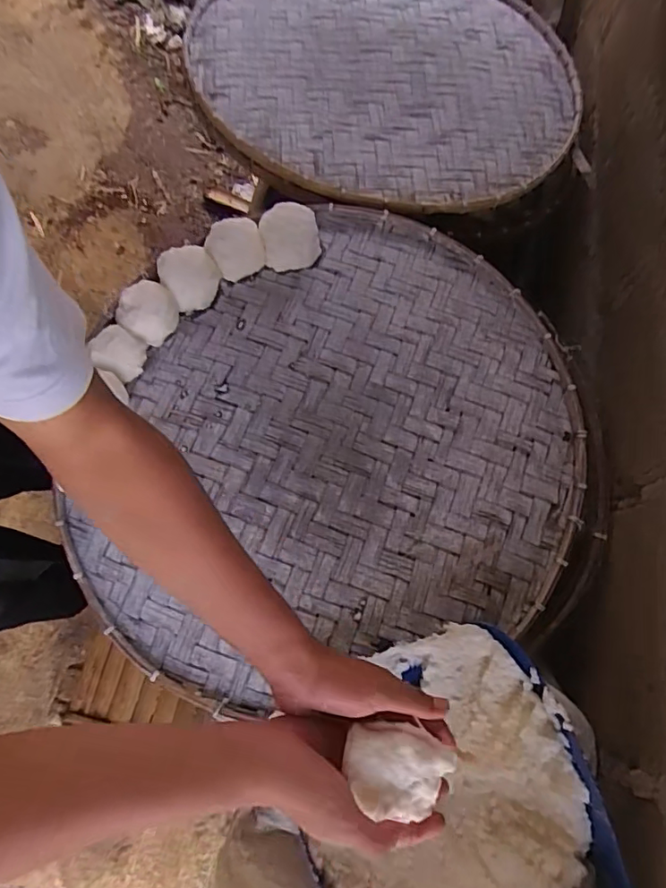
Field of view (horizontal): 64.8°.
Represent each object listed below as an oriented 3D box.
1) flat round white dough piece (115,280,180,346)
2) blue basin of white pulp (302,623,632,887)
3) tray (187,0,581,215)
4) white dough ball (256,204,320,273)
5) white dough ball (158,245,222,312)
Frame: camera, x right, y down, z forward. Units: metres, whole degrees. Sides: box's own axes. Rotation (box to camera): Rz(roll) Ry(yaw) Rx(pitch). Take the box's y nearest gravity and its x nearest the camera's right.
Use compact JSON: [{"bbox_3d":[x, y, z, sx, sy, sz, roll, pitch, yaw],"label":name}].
[{"bbox_3d":[-0.265,-0.190,0.757,0.075,0.048,0.079,1,73,-2],"label":"flat round white dough piece"},{"bbox_3d":[0.131,0.400,0.567,0.295,0.112,0.346,-19,75,-8],"label":"blue basin of white pulp"},{"bbox_3d":[0.113,-0.716,0.980,0.740,0.029,0.698,4,66,-10],"label":"tray"},{"bbox_3d":[-0.063,-0.307,0.776,0.084,0.075,0.076,-4,73,-4],"label":"white dough ball"},{"bbox_3d":[-0.209,-0.245,0.767,0.076,0.051,0.076,-37,78,-12],"label":"white dough ball"}]

